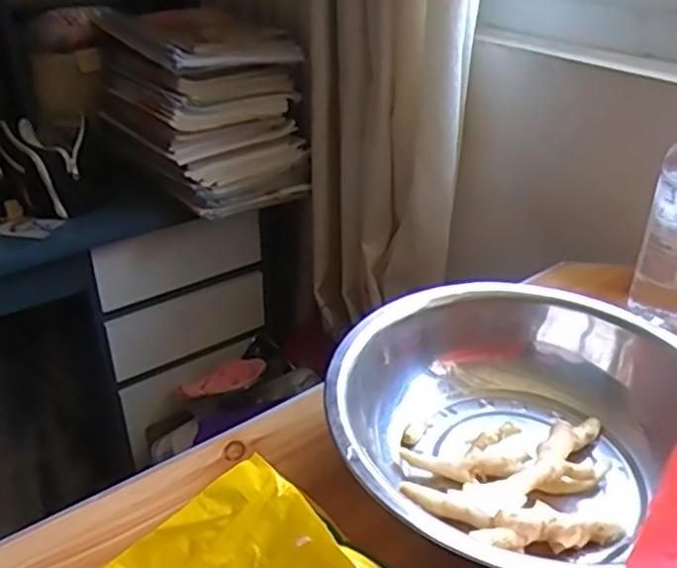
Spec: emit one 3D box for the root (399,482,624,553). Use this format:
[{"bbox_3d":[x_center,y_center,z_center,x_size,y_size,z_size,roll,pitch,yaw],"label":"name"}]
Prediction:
[{"bbox_3d":[0.145,0.172,0.472,0.105,0.017,0.028,-5,32,-9],"label":"root"}]

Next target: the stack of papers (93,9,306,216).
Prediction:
[{"bbox_3d":[-0.217,-0.286,1.080,0.234,0.238,0.290,-21,38,-32],"label":"stack of papers"}]

